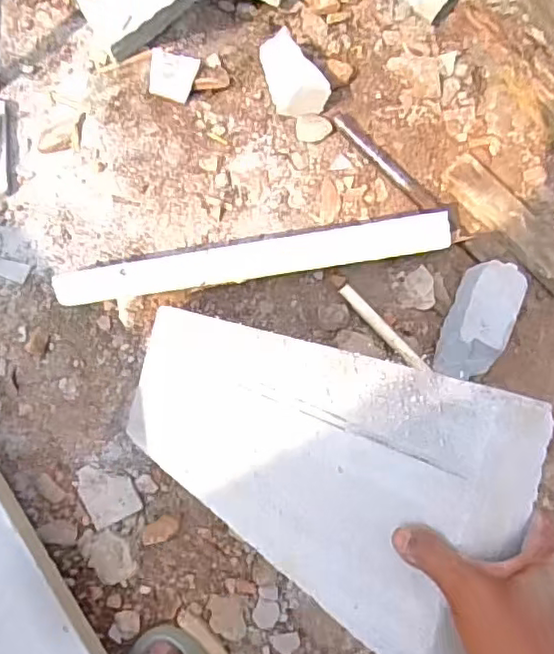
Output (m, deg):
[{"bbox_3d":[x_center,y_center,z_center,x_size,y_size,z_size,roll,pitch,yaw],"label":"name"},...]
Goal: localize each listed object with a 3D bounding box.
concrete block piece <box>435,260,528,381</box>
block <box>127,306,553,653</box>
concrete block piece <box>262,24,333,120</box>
[{"bbox_3d":[0.318,-0.007,0.962,0.087,0.089,0.189,25,81,-3],"label":"concrete block piece"},{"bbox_3d":[-0.022,0.110,0.633,0.069,0.573,0.198,27,80,-32],"label":"block"},{"bbox_3d":[0.019,-0.416,1.018,0.082,0.049,0.155,-34,88,-9],"label":"concrete block piece"}]

